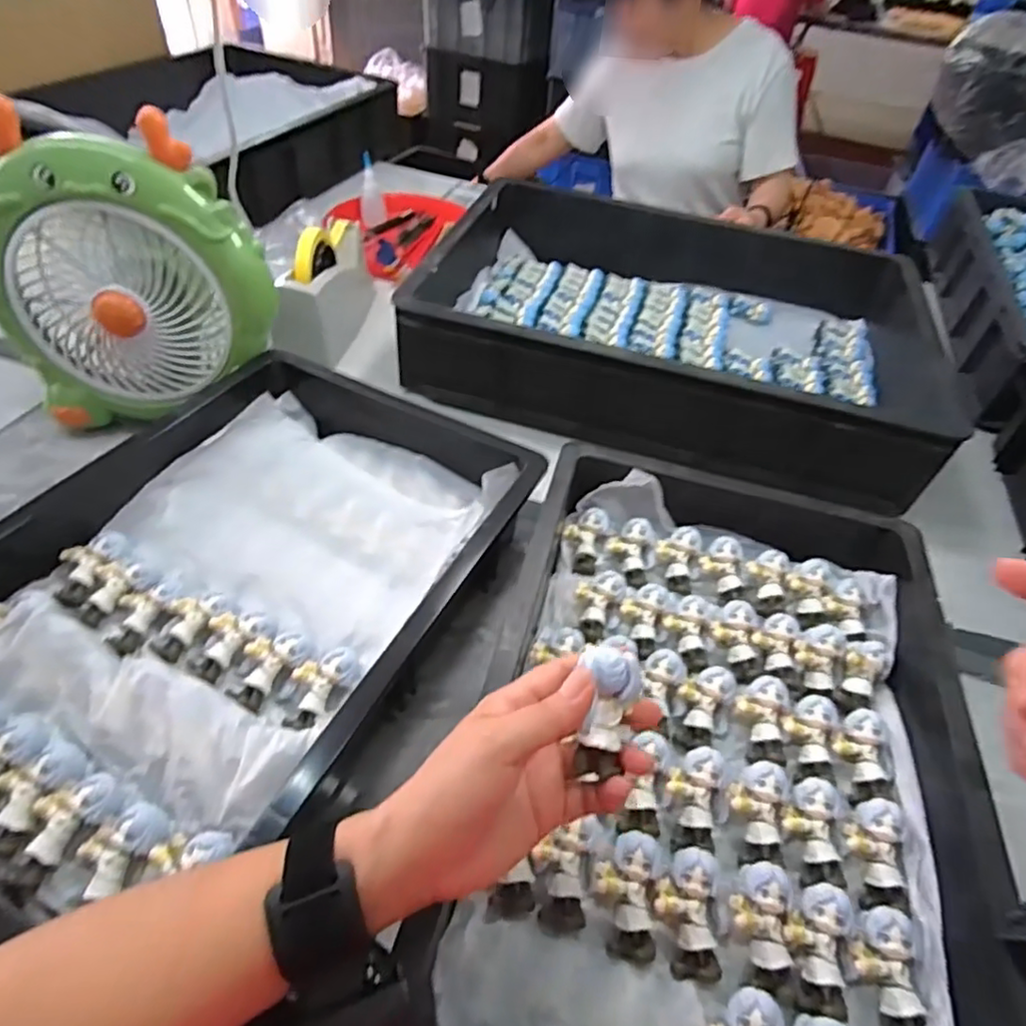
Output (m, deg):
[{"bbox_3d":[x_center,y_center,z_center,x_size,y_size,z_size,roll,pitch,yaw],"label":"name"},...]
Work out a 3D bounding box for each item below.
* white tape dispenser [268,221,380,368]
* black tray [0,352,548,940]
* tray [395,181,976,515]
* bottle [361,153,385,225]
[{"bbox_3d":[-0.236,-0.289,0.785,0.073,0.116,0.207,8,47,0],"label":"white tape dispenser"},{"bbox_3d":[-0.214,0.041,0.489,0.336,0.072,0.475,23,49,14],"label":"black tray"},{"bbox_3d":[0.200,-0.241,0.798,0.583,0.133,0.412,16,48,7],"label":"tray"},{"bbox_3d":[-0.230,-0.525,1.012,0.038,0.108,0.022,-4,19,-11],"label":"bottle"}]

